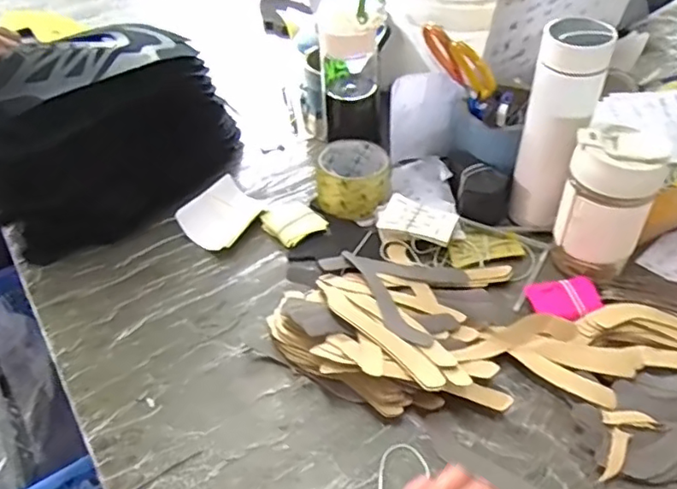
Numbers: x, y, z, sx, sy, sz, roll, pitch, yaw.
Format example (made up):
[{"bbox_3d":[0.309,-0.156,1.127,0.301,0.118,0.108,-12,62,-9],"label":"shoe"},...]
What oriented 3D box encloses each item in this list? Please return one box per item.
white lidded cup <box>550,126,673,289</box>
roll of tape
[{"bbox_3d":[0.264,-0.038,0.581,0.071,0.148,0.080,-33,51,-27],"label":"white lidded cup"},{"bbox_3d":[0.018,-0.081,0.714,0.085,0.056,0.095,-2,44,2],"label":"roll of tape"}]

